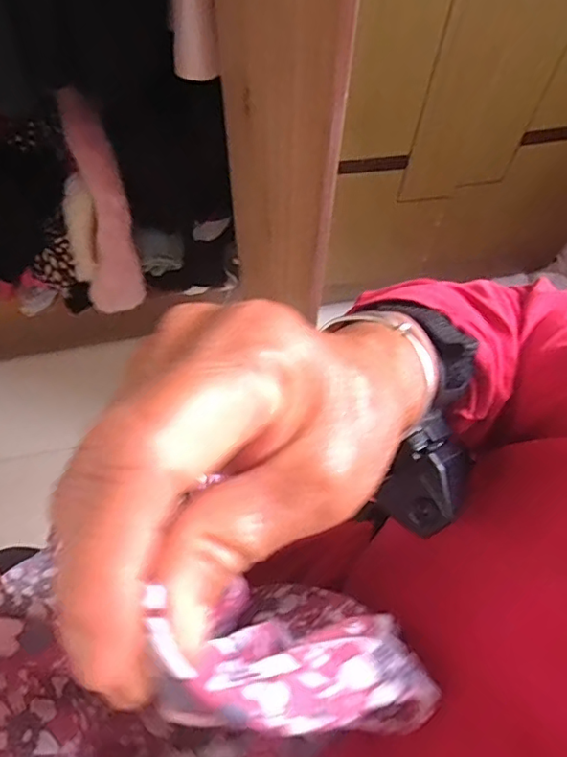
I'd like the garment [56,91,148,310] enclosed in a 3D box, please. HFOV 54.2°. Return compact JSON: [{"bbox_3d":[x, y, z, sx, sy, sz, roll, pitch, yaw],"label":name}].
[{"bbox_3d":[-0.323,-0.291,0.986,0.106,0.392,0.079,-6,31,-4],"label":"garment"}]

